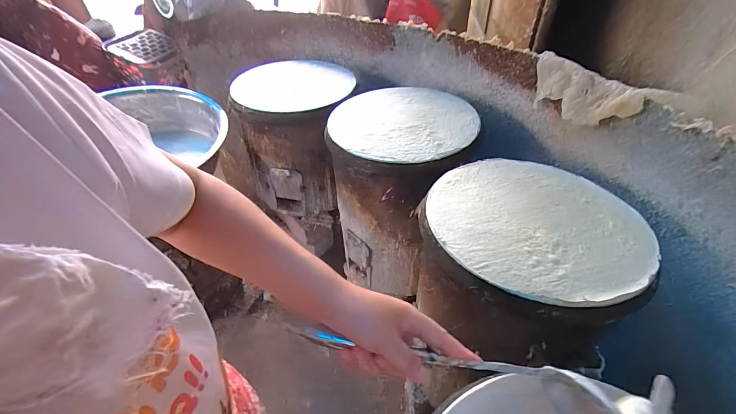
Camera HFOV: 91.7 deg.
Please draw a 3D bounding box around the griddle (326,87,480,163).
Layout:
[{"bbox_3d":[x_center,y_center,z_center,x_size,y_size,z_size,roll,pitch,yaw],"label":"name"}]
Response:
[{"bbox_3d":[0.093,-0.222,0.902,0.364,0.019,0.364,0,44,0],"label":"griddle"}]

